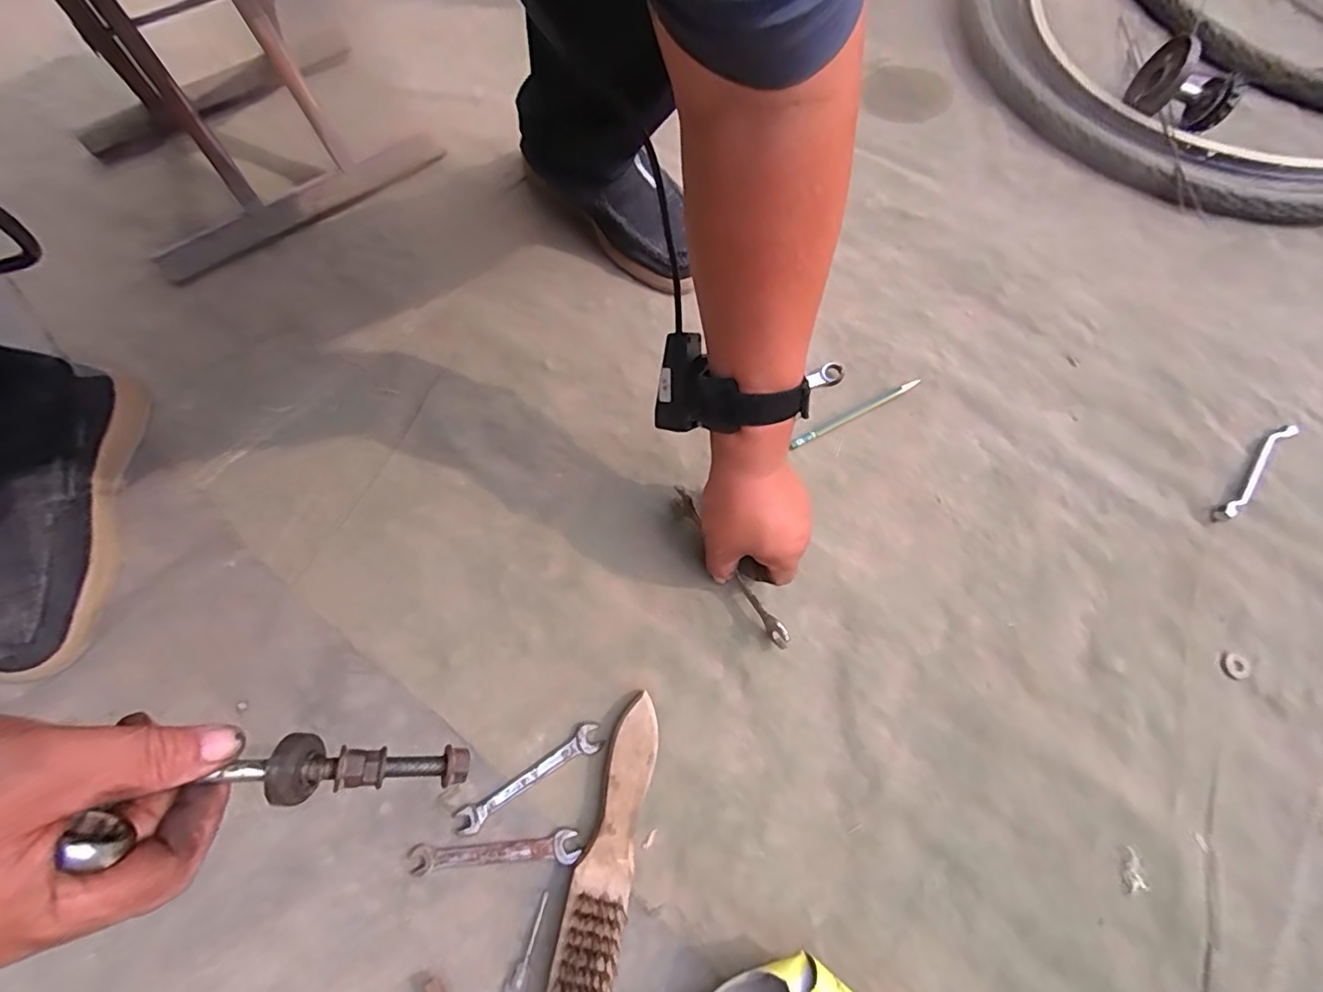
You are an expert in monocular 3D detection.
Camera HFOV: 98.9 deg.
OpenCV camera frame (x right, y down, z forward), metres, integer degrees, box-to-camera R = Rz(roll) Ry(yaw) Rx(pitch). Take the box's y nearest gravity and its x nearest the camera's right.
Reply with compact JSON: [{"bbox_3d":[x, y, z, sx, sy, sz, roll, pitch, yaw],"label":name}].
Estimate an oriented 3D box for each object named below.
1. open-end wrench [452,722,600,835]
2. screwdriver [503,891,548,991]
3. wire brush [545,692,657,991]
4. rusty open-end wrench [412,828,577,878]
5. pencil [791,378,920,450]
[{"bbox_3d":[-0.100,0.213,0.427,0.118,0.006,0.020,-30,71,-12],"label":"open-end wrench"},{"bbox_3d":[-0.096,0.323,0.387,0.011,0.006,0.088,17,69,7],"label":"screwdriver"},{"bbox_3d":[-0.042,0.276,0.394,0.044,0.023,0.250,10,68,4],"label":"wire brush"},{"bbox_3d":[-0.121,0.260,0.411,0.119,0.004,0.021,-5,68,-2],"label":"rusty open-end wrench"},{"bbox_3d":[0.190,-0.082,0.560,0.149,0.009,0.013,-28,70,-11],"label":"pencil"}]

